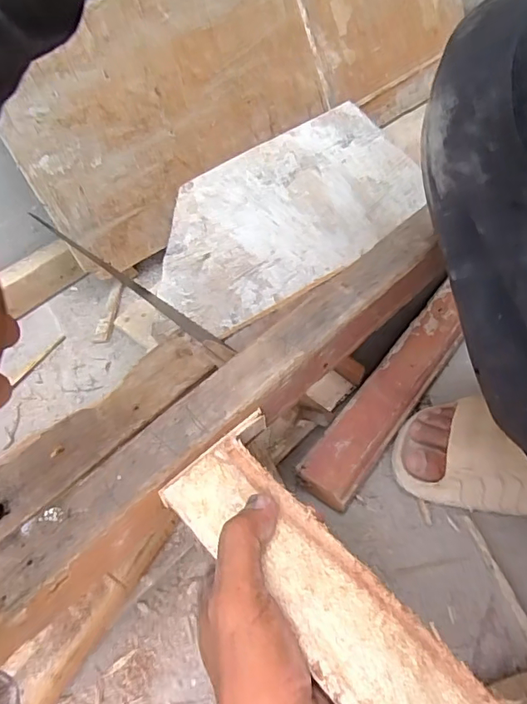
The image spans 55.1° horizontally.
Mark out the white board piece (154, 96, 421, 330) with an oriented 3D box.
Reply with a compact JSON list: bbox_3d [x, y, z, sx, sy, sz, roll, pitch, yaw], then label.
[{"bbox_3d":[0.038,-0.209,0.743,0.431,0.012,0.232,-34,76,-15],"label":"white board piece"}]

